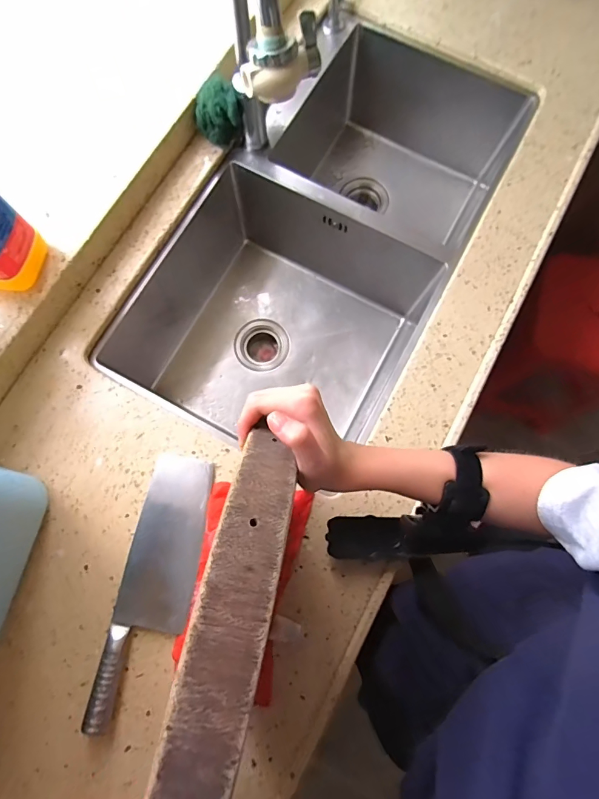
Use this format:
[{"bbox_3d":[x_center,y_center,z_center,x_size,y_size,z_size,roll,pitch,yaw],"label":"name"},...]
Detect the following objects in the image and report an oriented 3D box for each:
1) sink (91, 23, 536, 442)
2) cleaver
[{"bbox_3d":[0.039,-0.290,0.809,0.461,0.276,0.779,28,78,5],"label":"sink"},{"bbox_3d":[-0.183,0.234,0.526,0.092,0.024,0.318,11,78,2],"label":"cleaver"}]

